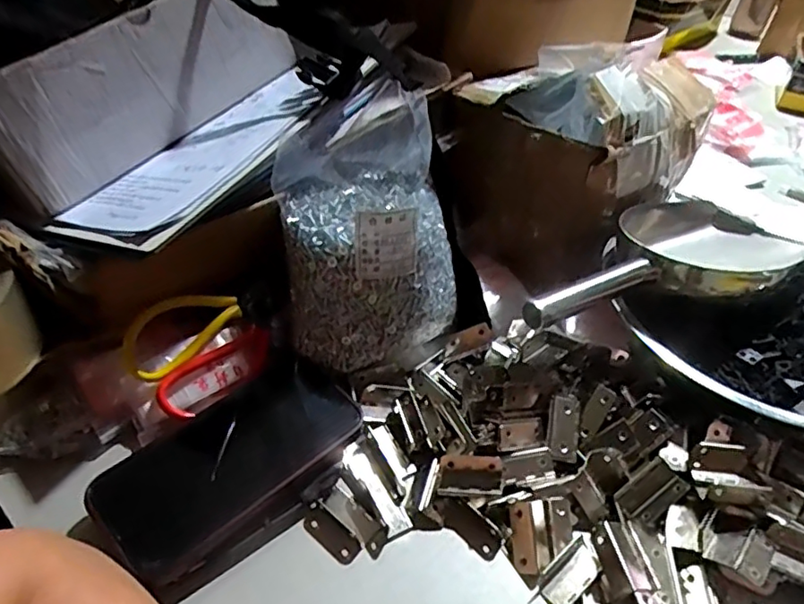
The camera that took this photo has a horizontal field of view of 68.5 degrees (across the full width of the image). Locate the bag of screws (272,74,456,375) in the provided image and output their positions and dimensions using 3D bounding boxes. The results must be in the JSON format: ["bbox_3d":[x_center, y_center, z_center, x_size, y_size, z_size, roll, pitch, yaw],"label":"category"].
[{"bbox_3d":[-0.026,-0.052,0.459,0.133,0.174,0.157,-7,44,-14],"label":"bag of screws"}]

